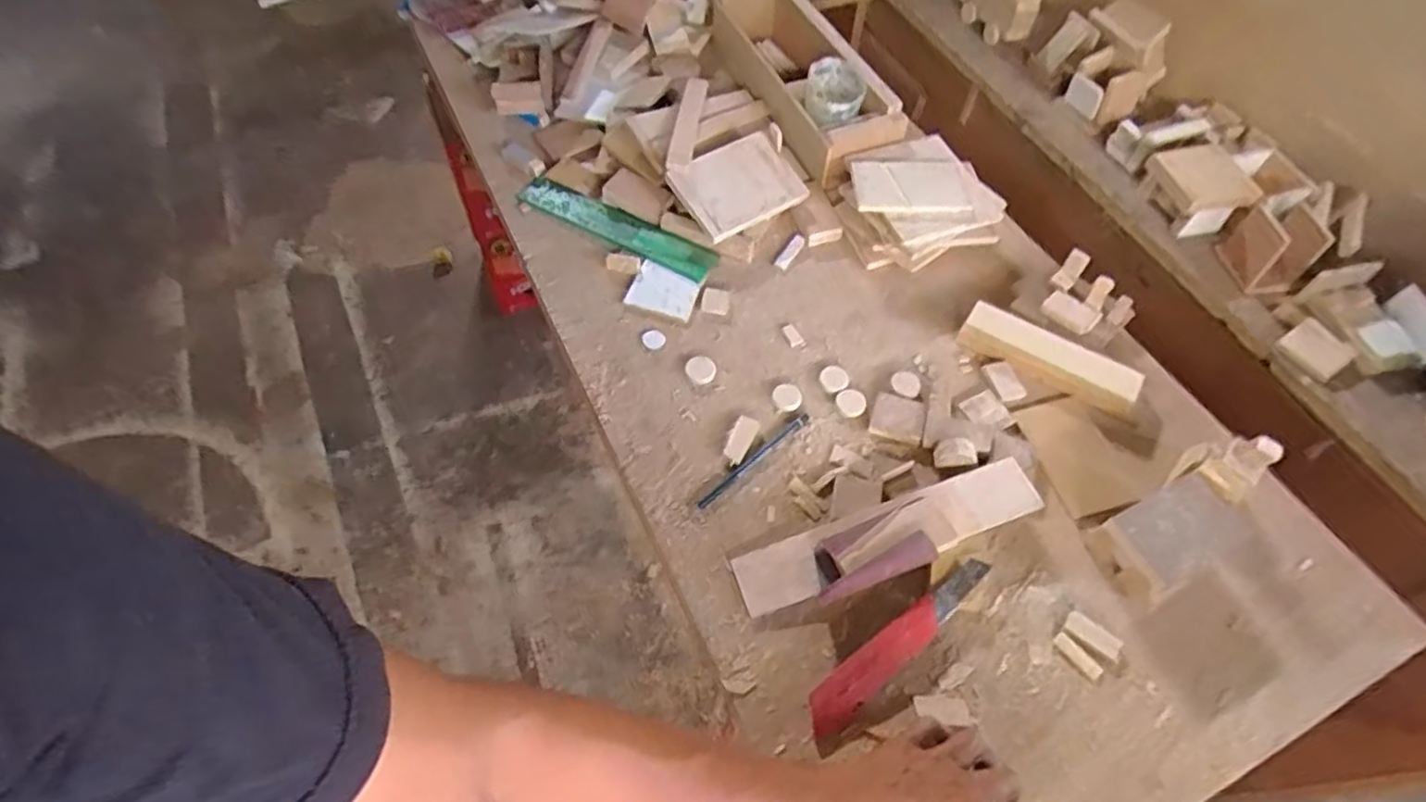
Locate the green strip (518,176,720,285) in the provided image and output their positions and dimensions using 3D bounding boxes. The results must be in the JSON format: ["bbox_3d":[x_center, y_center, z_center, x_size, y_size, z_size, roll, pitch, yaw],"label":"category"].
[{"bbox_3d":[-0.108,-0.196,0.787,0.241,0.005,0.048,27,64,16],"label":"green strip"}]

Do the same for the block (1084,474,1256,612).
[{"bbox_3d":[0.372,0.112,0.570,0.094,0.066,0.072,-20,60,-13],"label":"block"}]

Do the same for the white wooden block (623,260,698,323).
[{"bbox_3d":[-0.053,-0.120,0.758,0.073,0.007,0.058,18,59,11],"label":"white wooden block"}]

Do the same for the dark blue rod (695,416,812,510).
[{"bbox_3d":[0.038,0.054,0.636,0.134,0.004,0.008,-36,64,-21],"label":"dark blue rod"}]

